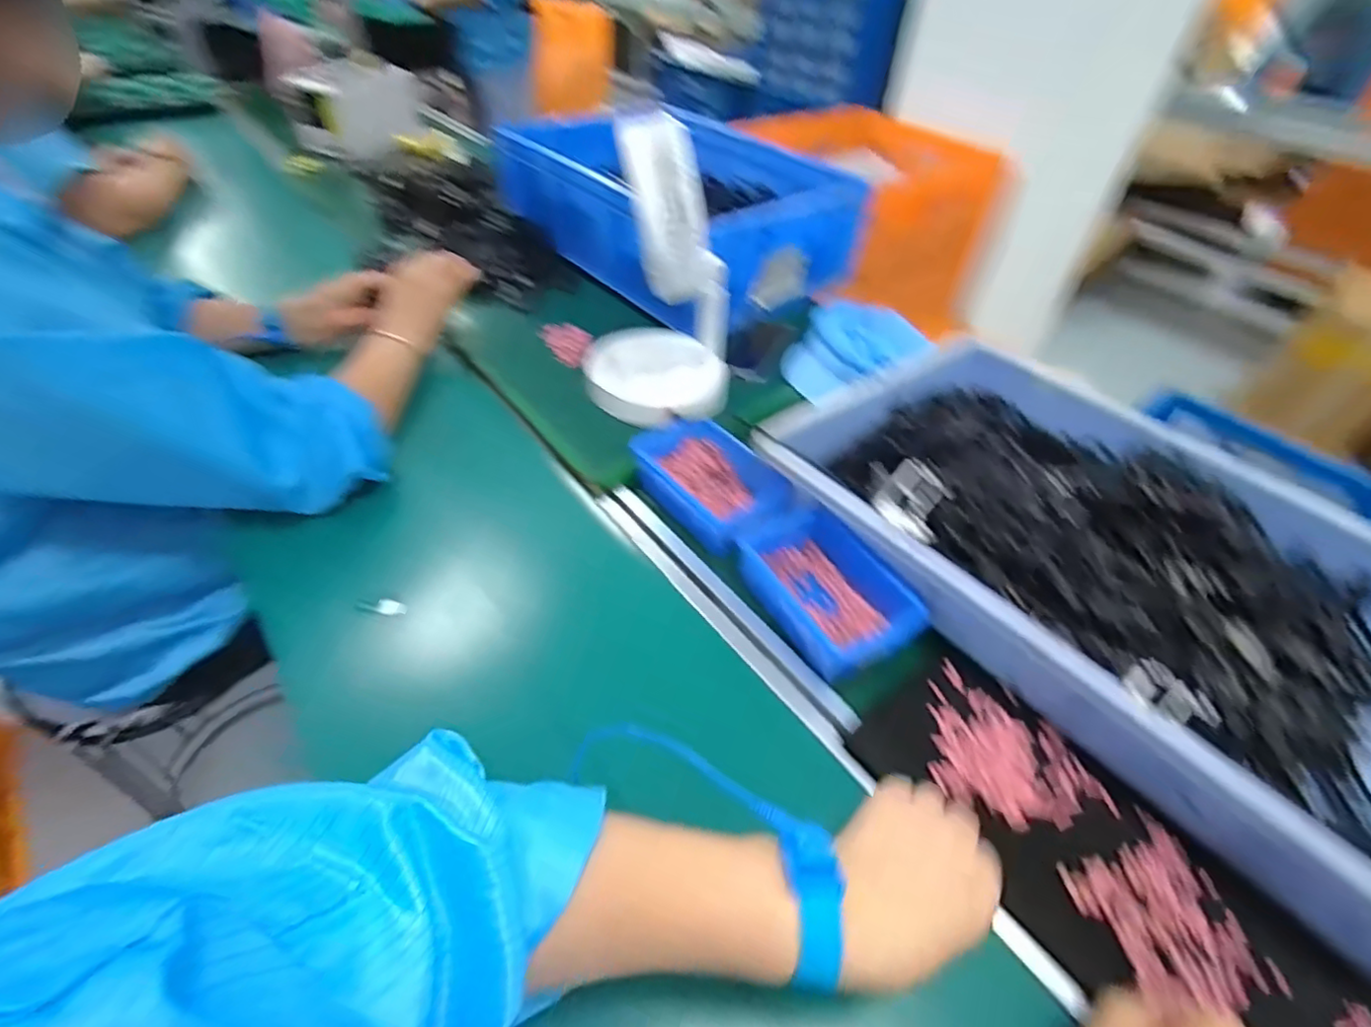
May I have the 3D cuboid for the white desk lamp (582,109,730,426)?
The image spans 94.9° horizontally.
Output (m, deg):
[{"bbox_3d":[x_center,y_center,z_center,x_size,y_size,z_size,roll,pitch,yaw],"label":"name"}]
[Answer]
[{"bbox_3d":[-0.035,-0.267,0.696,0.158,0.302,0.191,-8,45,-13],"label":"white desk lamp"}]

